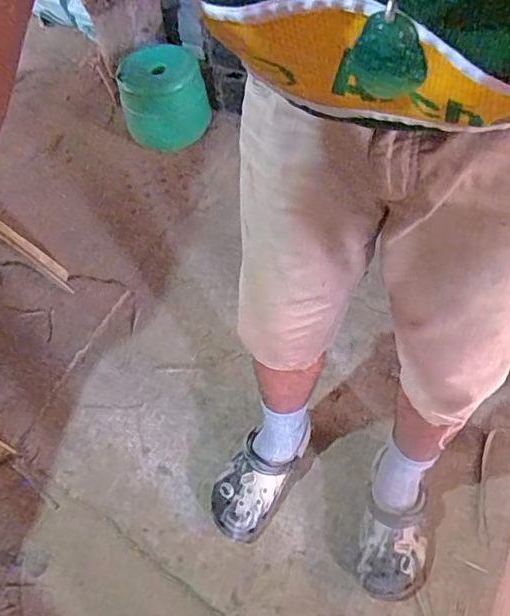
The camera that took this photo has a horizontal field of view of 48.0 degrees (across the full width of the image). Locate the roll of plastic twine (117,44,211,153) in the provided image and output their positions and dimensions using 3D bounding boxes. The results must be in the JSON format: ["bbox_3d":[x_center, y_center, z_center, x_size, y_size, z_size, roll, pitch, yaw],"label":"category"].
[{"bbox_3d":[-0.255,-0.588,1.650,0.244,0.210,0.246,-2,53,2],"label":"roll of plastic twine"}]

